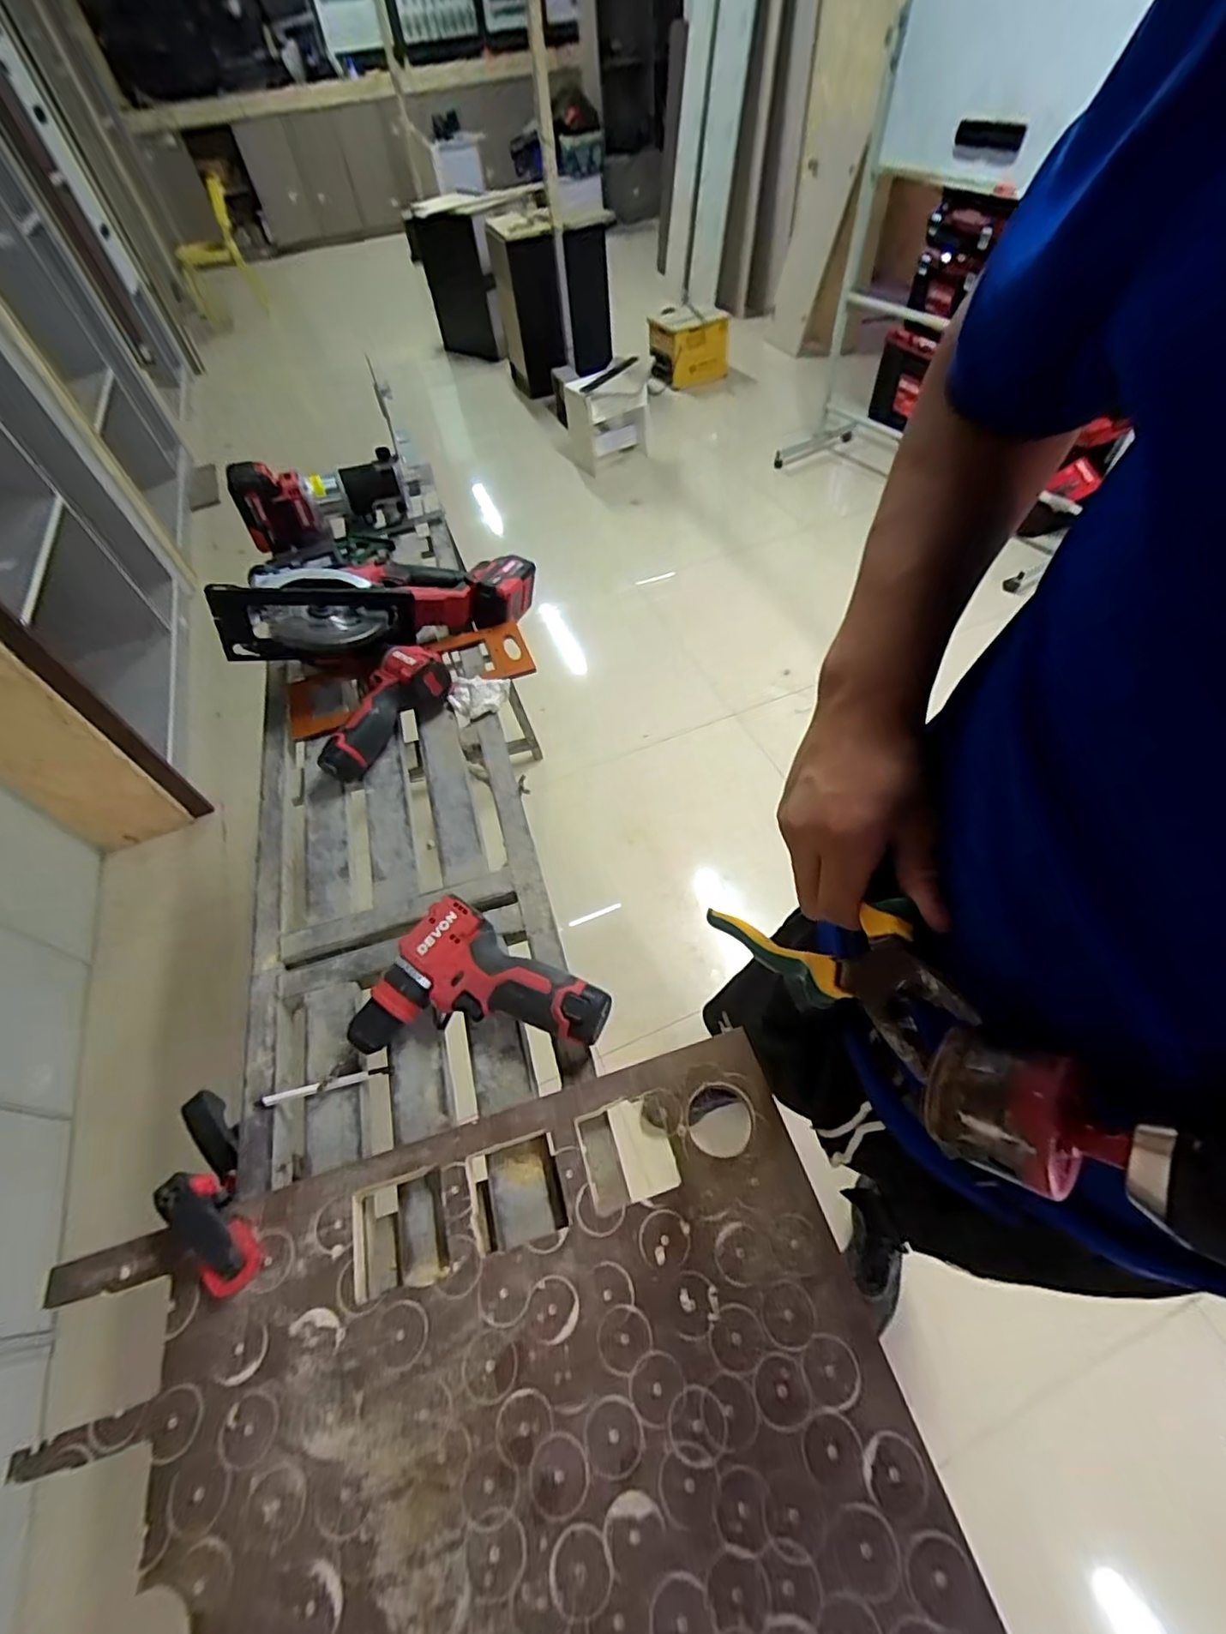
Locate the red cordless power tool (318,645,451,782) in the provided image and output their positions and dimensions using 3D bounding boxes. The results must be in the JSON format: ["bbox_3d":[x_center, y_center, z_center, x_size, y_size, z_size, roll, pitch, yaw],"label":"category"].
[{"bbox_3d":[-0.288,-0.136,0.739,0.082,0.068,0.202,31,63,24],"label":"red cordless power tool"}]

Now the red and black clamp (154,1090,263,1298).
[{"bbox_3d":[-0.339,0.295,0.496,0.039,0.077,0.221,-47,25,-24],"label":"red and black clamp"}]

